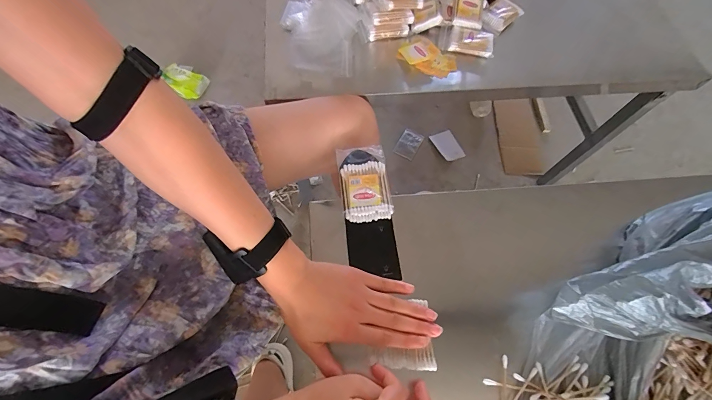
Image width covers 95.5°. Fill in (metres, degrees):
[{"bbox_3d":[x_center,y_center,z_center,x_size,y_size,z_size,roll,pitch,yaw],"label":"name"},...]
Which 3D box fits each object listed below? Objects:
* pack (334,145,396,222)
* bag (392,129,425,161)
[{"bbox_3d":[0.011,-0.023,0.426,0.063,0.010,0.107,-6,66,-5],"label":"pack"},{"bbox_3d":[0.168,-0.178,1.040,0.068,0.008,0.097,29,72,5],"label":"bag"}]

